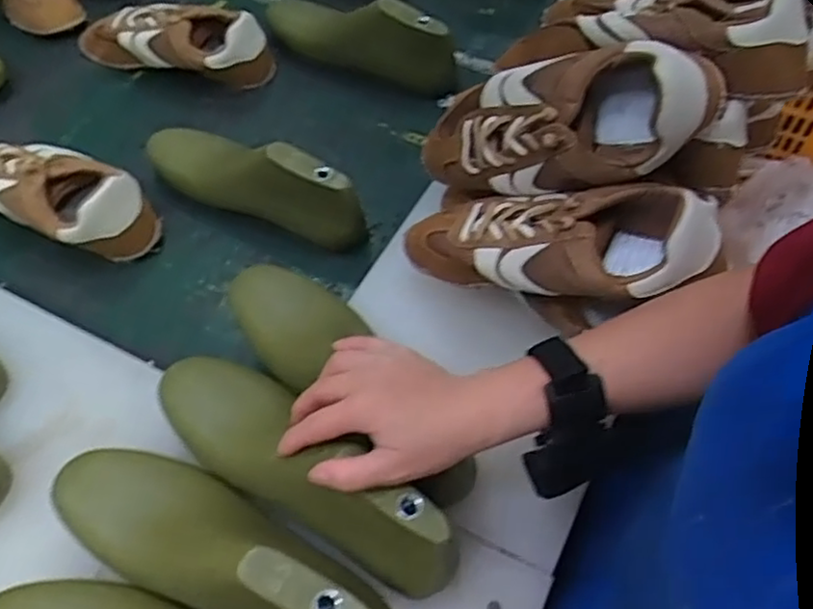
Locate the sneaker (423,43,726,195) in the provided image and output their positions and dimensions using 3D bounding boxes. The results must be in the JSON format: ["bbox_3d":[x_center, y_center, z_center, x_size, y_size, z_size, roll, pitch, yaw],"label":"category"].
[{"bbox_3d":[0.113,-0.147,0.555,0.241,0.084,0.106,-4,47,37],"label":"sneaker"}]

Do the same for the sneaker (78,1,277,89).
[{"bbox_3d":[-0.286,-0.317,0.851,0.249,0.073,0.083,14,59,9],"label":"sneaker"}]

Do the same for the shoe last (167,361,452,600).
[{"bbox_3d":[-0.077,0.107,0.483,0.250,0.074,0.076,29,59,25],"label":"shoe last"}]

